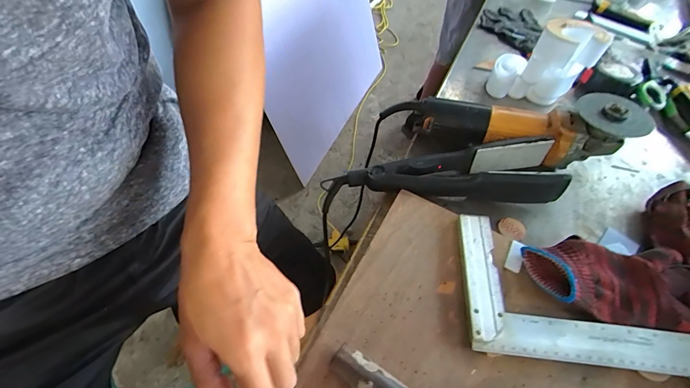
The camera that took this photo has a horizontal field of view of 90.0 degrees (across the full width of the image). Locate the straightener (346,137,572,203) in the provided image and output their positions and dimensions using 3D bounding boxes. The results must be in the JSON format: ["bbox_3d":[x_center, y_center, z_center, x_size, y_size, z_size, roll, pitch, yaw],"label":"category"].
[{"bbox_3d":[0.144,-0.034,0.461,0.269,0.055,0.070,3,53,0],"label":"straightener"}]

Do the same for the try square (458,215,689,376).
[{"bbox_3d":[0.258,0.103,0.369,0.260,0.014,0.147,6,53,2],"label":"try square"}]

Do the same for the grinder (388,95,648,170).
[{"bbox_3d":[0.226,-0.103,0.485,0.330,0.074,0.097,4,53,1],"label":"grinder"}]

